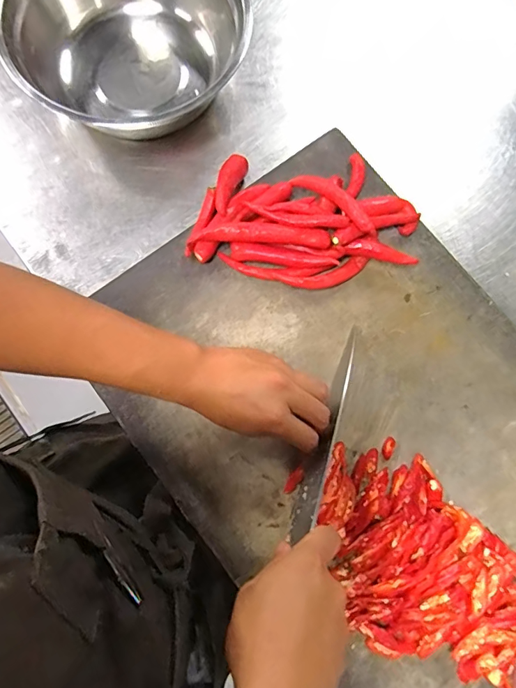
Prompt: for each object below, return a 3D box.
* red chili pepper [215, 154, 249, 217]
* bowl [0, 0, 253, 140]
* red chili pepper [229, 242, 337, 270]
[{"bbox_3d":[-0.030,-0.176,0.467,0.022,0.021,0.090,15,56,3],"label":"red chili pepper"},{"bbox_3d":[-0.145,-0.346,0.488,0.254,0.094,0.254,0,80,-2],"label":"bowl"},{"bbox_3d":[0.026,-0.087,0.444,0.106,0.013,0.015,9,80,0],"label":"red chili pepper"}]

